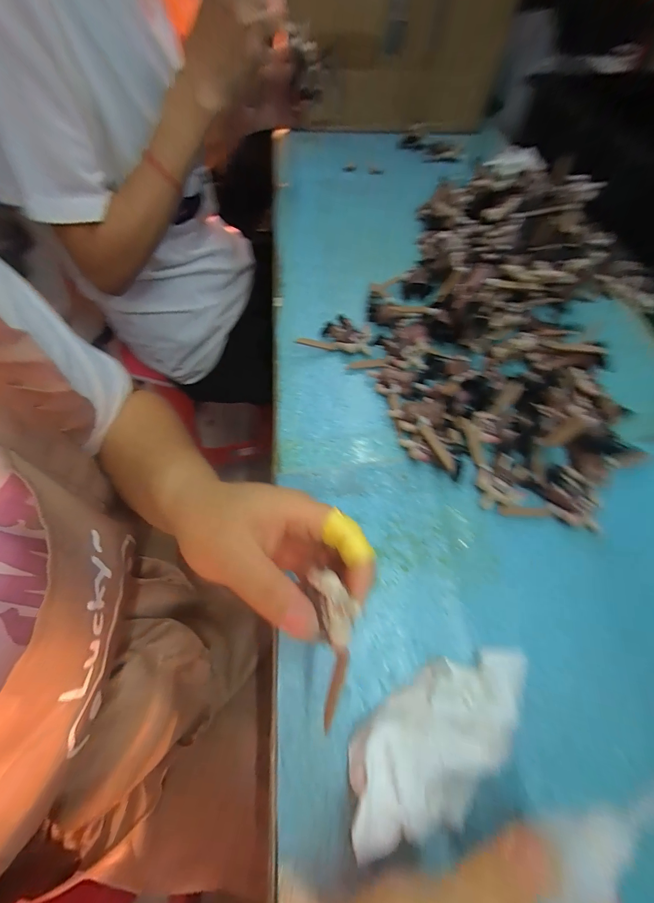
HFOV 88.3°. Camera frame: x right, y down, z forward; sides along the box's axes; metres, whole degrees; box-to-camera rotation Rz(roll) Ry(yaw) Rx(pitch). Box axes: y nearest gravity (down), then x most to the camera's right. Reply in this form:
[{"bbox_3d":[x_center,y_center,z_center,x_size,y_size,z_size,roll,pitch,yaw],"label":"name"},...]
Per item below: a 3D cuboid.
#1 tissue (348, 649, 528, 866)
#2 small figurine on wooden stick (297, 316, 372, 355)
[{"bbox_3d":[0.070,0.167,0.201,0.134,0.031,0.056,-30,66,-16],"label":"tissue"},{"bbox_3d":[0.011,-0.127,0.369,0.075,0.018,0.041,8,61,3],"label":"small figurine on wooden stick"}]

